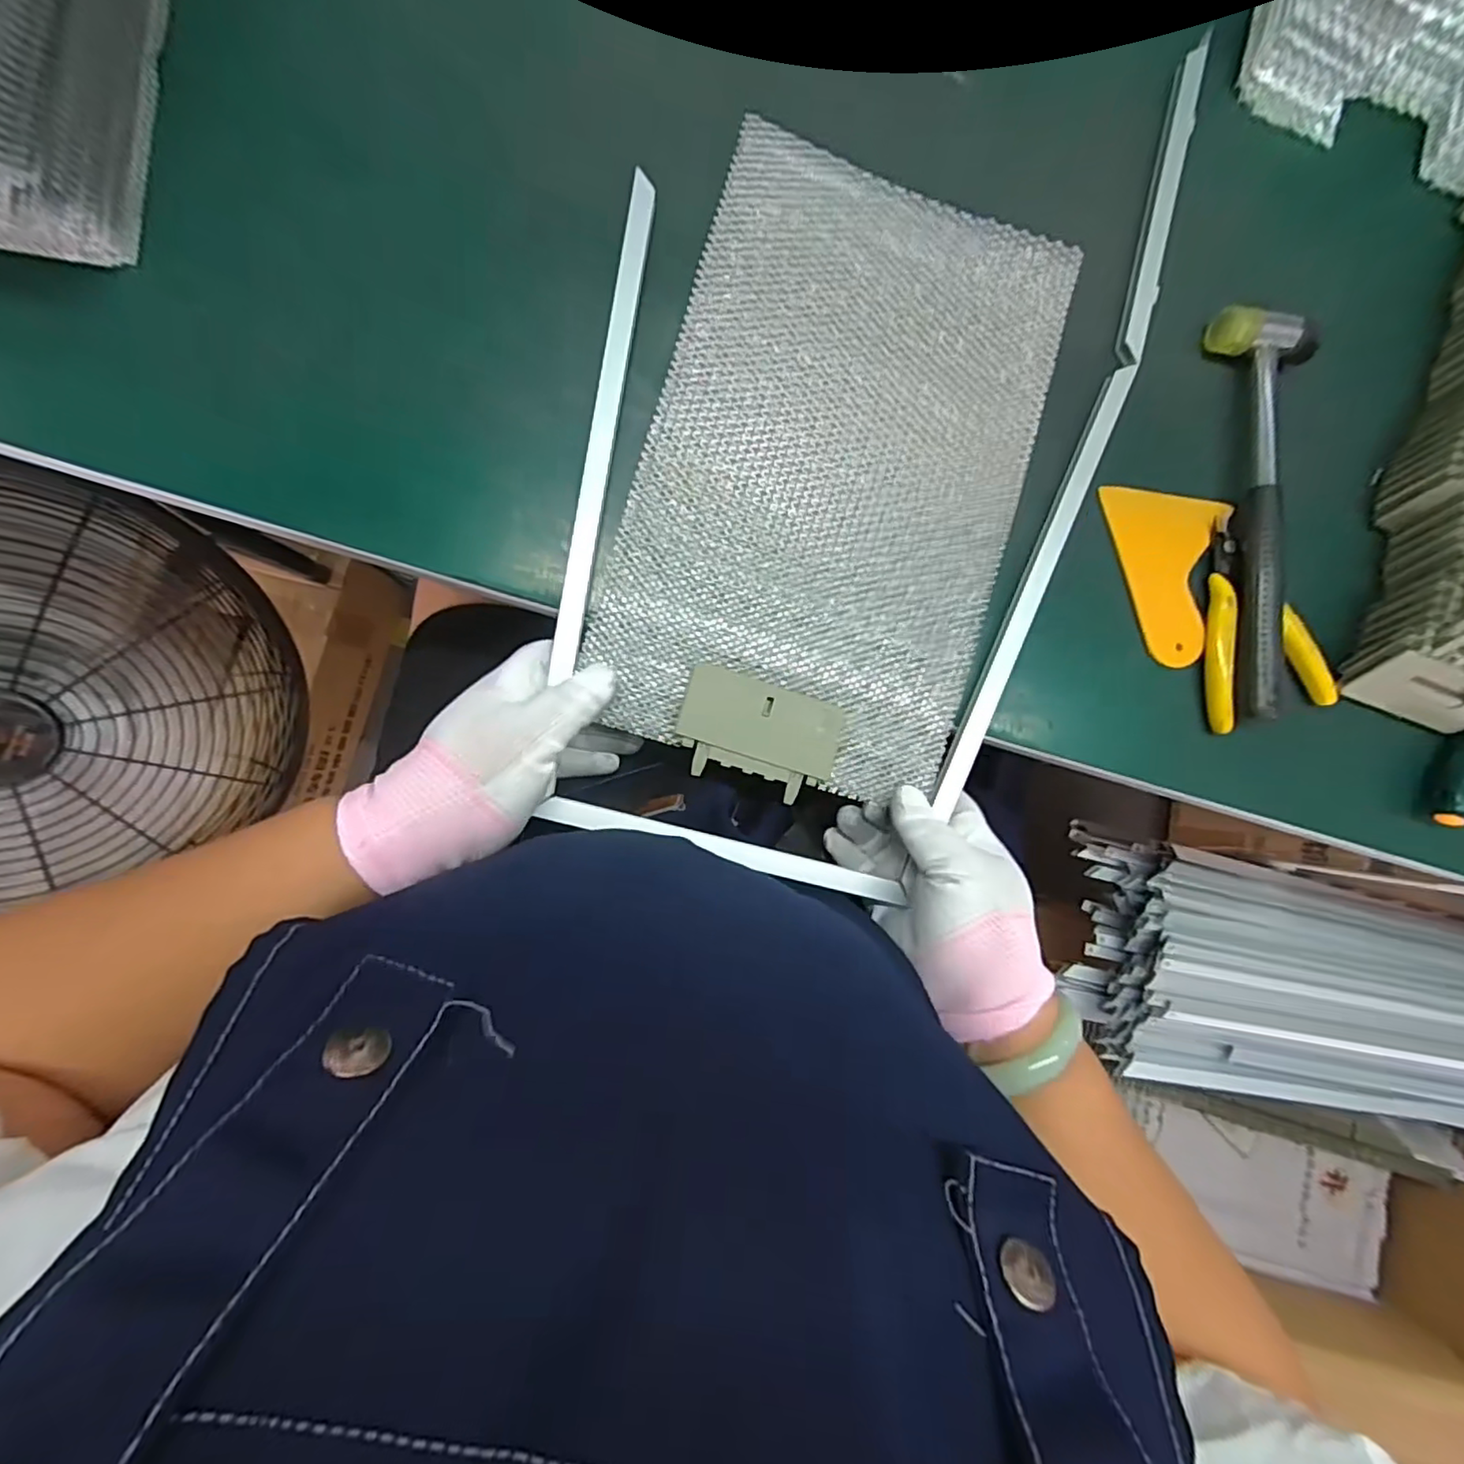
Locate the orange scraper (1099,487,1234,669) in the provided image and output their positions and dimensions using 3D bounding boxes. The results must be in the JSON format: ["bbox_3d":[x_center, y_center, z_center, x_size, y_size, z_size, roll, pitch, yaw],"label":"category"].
[{"bbox_3d":[0.254,-0.090,0.367,0.074,0.008,0.099,1,89,-7],"label":"orange scraper"}]

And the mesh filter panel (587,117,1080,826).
[{"bbox_3d":[0.056,-0.138,0.340,0.196,0.013,0.316,17,87,-6],"label":"mesh filter panel"}]

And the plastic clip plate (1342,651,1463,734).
[{"bbox_3d":[0.410,-0.021,0.369,0.080,0.040,0.007,14,50,-8],"label":"plastic clip plate"}]

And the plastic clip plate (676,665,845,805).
[{"bbox_3d":[0.014,0.001,0.333,0.084,0.007,0.055,18,87,-6],"label":"plastic clip plate"}]

